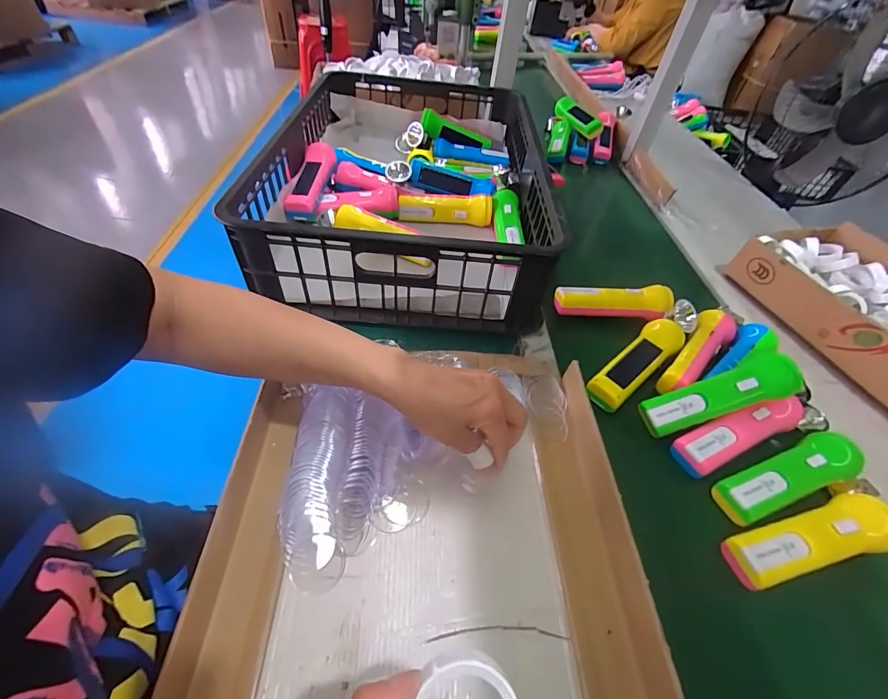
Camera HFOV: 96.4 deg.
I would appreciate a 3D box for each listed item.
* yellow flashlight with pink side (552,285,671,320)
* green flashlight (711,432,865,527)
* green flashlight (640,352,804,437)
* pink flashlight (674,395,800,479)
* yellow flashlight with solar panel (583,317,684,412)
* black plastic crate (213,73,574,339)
[{"bbox_3d":[0.240,-0.071,0.572,0.154,0.039,0.047,8,48,1],"label":"yellow flashlight with pink side"},{"bbox_3d":[0.359,0.131,0.411,0.161,0.040,0.046,-15,51,-18],"label":"green flashlight"},{"bbox_3d":[0.307,0.050,0.440,0.167,0.037,0.038,-21,50,5],"label":"green flashlight"},{"bbox_3d":[0.328,0.089,0.442,0.160,0.039,0.048,-16,52,-19],"label":"pink flashlight"},{"bbox_3d":[0.244,0.016,0.498,0.161,0.038,0.046,-31,58,-29],"label":"yellow flashlight with solar panel"},{"bbox_3d":[-0.056,-0.282,0.670,0.412,0.145,0.565,5,49,-3],"label":"black plastic crate"}]

